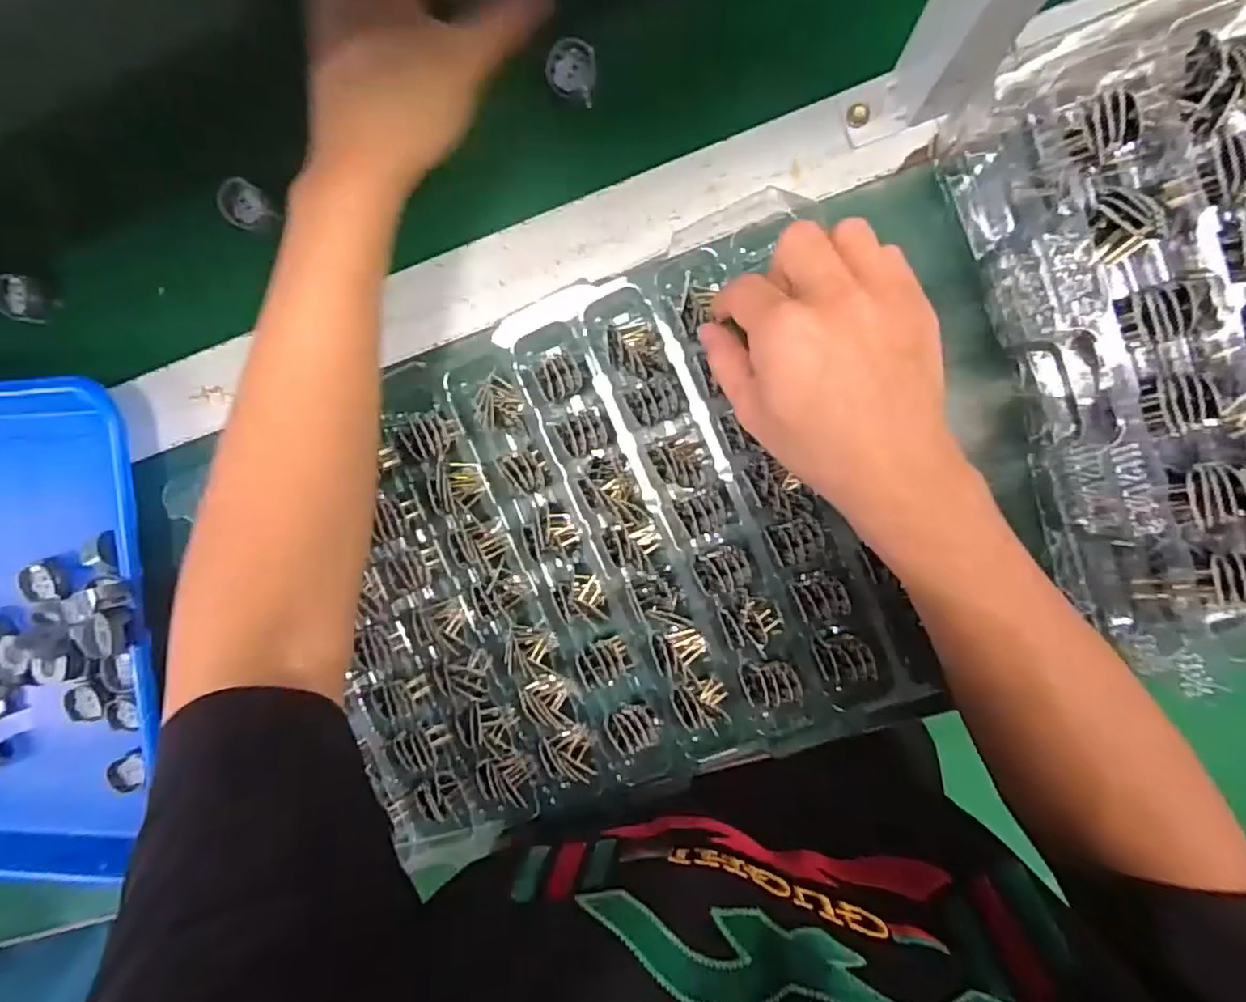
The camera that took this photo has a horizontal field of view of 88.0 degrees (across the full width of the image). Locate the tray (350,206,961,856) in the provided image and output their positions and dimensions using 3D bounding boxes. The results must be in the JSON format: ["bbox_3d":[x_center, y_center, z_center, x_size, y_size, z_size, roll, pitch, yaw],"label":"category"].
[{"bbox_3d":[-0.025,0.029,0.375,0.317,0.031,0.280,-20,93,9],"label":"tray"}]

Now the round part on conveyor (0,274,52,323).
[{"bbox_3d":[-0.405,-0.136,0.434,0.026,0.020,0.029,15,98,6],"label":"round part on conveyor"}]

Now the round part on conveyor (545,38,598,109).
[{"bbox_3d":[-0.029,-0.246,0.369,0.027,0.012,0.027,1,96,7],"label":"round part on conveyor"}]

